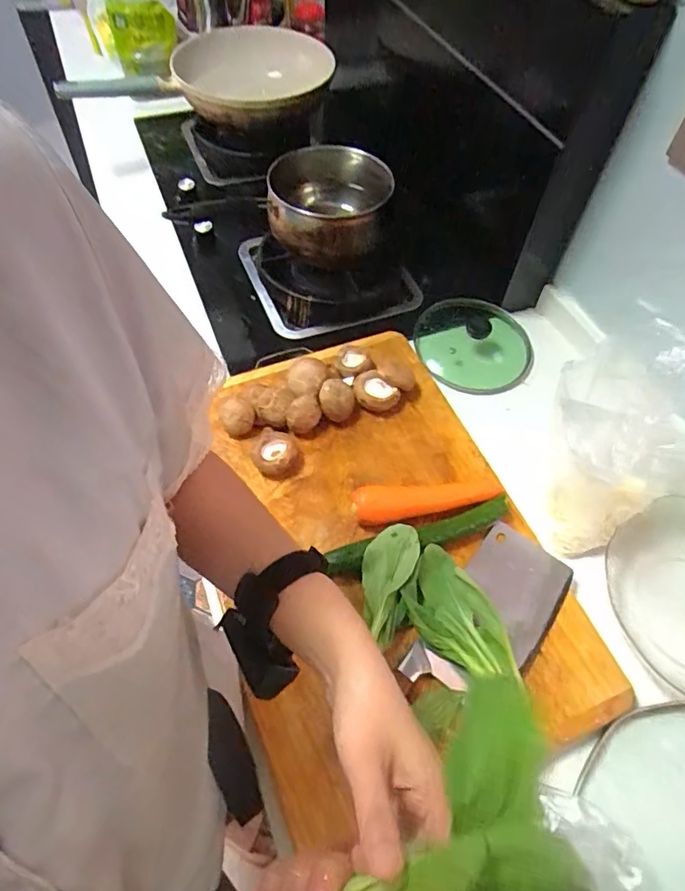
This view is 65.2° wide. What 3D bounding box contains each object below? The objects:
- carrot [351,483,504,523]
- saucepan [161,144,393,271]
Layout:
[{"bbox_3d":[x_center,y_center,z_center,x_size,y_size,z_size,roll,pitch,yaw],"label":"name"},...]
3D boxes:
[{"bbox_3d":[0.101,0.064,0.630,0.181,0.033,0.046,-7,57,-8],"label":"carrot"},{"bbox_3d":[-0.036,-0.378,0.830,0.200,0.080,0.217,26,59,14],"label":"saucepan"}]

